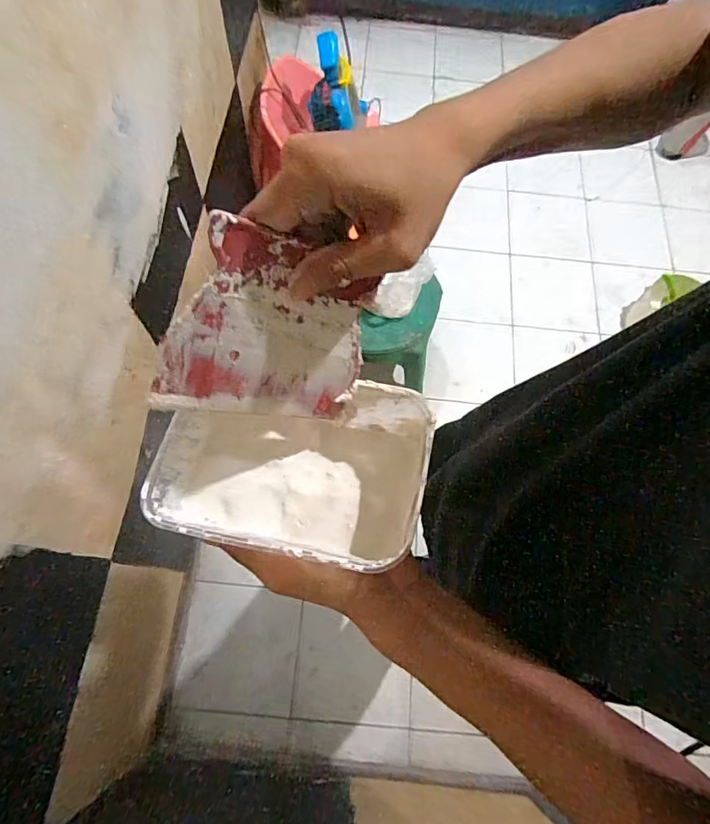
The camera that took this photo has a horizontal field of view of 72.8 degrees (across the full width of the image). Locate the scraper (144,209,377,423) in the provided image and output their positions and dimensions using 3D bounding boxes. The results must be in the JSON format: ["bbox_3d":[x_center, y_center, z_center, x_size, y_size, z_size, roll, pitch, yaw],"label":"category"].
[{"bbox_3d":[-0.043,-0.044,0.275,0.119,0.108,0.004,4,31,-36],"label":"scraper"}]

